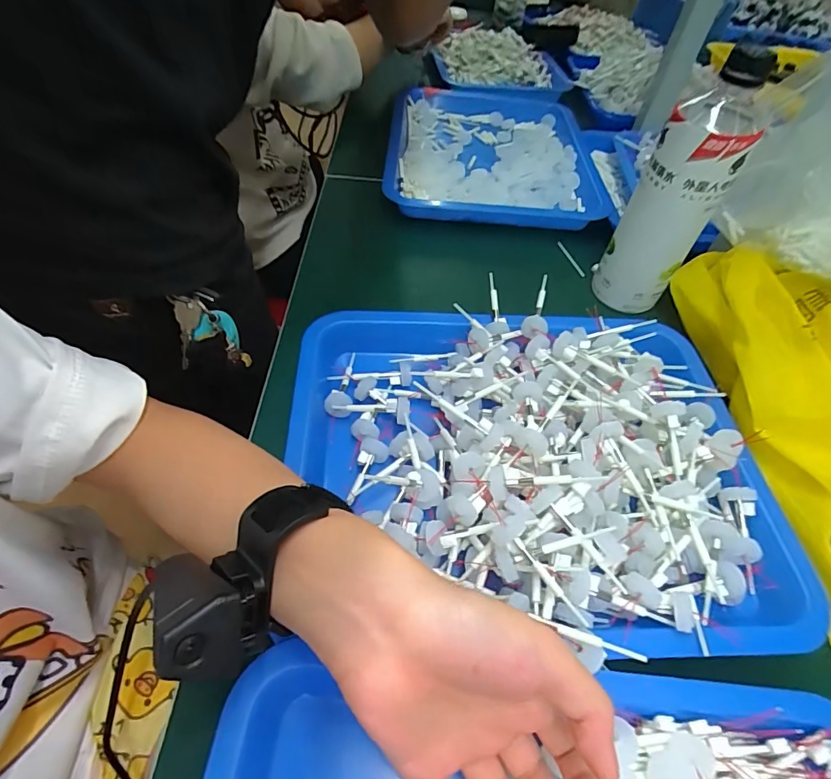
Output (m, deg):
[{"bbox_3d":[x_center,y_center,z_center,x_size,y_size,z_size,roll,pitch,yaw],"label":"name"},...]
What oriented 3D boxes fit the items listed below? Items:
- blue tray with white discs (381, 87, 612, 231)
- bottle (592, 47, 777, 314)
[{"bbox_3d":[0.102,-0.331,0.639,0.277,0.033,0.357,3,53,-3],"label":"blue tray with white discs"},{"bbox_3d":[0.224,-0.166,0.404,0.064,0.209,0.059,24,54,13],"label":"bottle"}]

